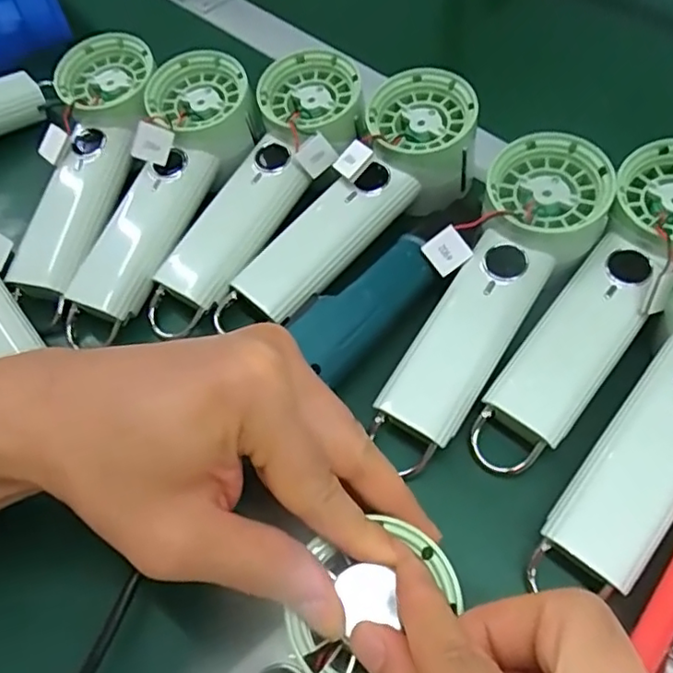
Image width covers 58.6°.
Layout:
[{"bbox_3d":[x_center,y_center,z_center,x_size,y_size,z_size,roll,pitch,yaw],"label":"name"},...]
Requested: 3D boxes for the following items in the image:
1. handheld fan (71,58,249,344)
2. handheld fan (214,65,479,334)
[{"bbox_3d":[-0.102,-0.089,0.351,0.060,0.040,0.181,17,75,15],"label":"handheld fan"},{"bbox_3d":[0.014,-0.075,0.349,0.058,0.045,0.178,40,83,25],"label":"handheld fan"}]

